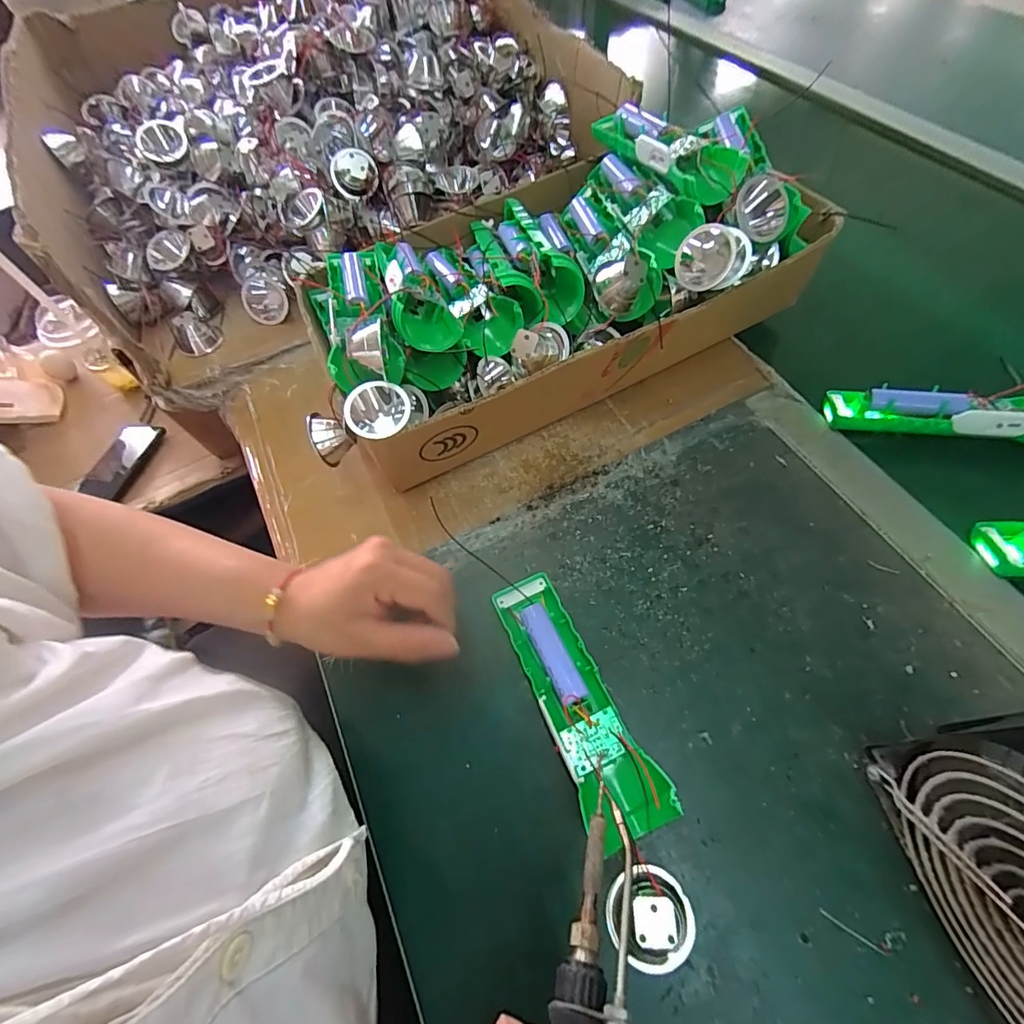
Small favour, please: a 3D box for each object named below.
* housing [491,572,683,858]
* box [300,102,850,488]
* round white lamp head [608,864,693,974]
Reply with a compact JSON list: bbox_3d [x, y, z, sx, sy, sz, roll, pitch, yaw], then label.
[{"bbox_3d":[0.036,0.113,0.301,0.047,0.027,0.160,-25,61,-8],"label":"housing"},{"bbox_3d":[0.037,-0.193,0.419,0.399,0.138,0.214,-24,61,-7],"label":"box"},{"bbox_3d":[0.071,0.209,0.246,0.043,0.025,0.043,-3,61,5],"label":"round white lamp head"}]

